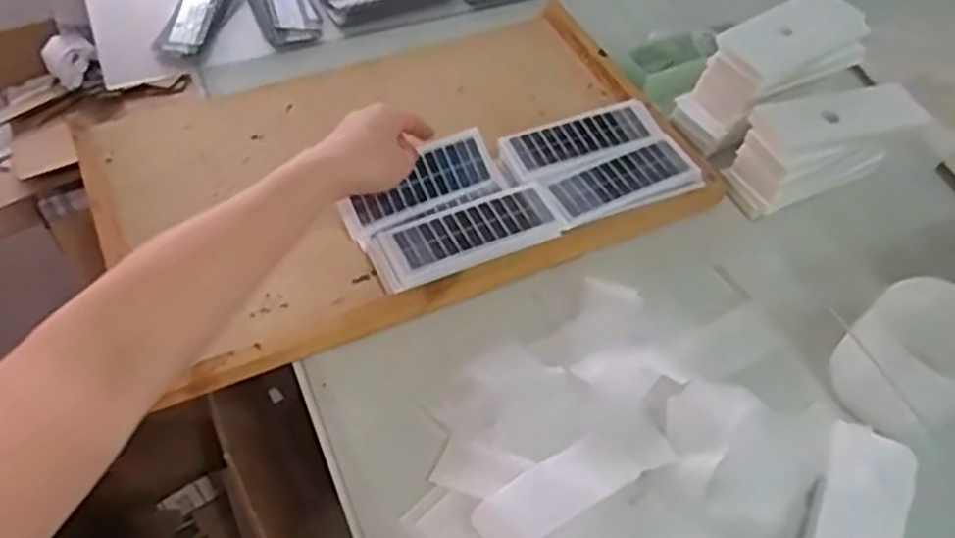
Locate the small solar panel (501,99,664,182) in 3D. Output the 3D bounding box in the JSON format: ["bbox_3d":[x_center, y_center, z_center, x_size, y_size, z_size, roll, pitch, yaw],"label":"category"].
[{"bbox_3d":[0.096,-0.117,0.689,0.139,0.005,0.052,-21,60,-17],"label":"small solar panel"}]

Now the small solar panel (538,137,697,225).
[{"bbox_3d":[0.123,-0.078,0.664,0.136,0.008,0.051,-21,61,-17],"label":"small solar panel"}]

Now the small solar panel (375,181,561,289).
[{"bbox_3d":[-0.005,-0.028,0.609,0.142,0.010,0.055,-20,56,-18],"label":"small solar panel"}]

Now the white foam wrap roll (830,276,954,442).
[{"bbox_3d":[0.310,0.064,0.543,0.081,0.074,0.088,-37,64,-26],"label":"white foam wrap roll"}]

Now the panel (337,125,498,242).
[{"bbox_3d":[-0.050,-0.074,0.651,0.142,0.012,0.051,-25,85,-24],"label":"panel"}]

